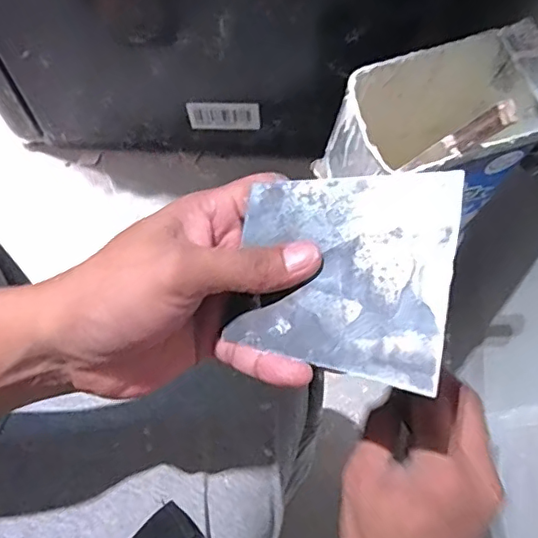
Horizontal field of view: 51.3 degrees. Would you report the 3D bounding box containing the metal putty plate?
[{"bbox_3d":[0.033,0.001,0.255,0.094,0.004,0.092,5,77,21],"label":"metal putty plate"}]

